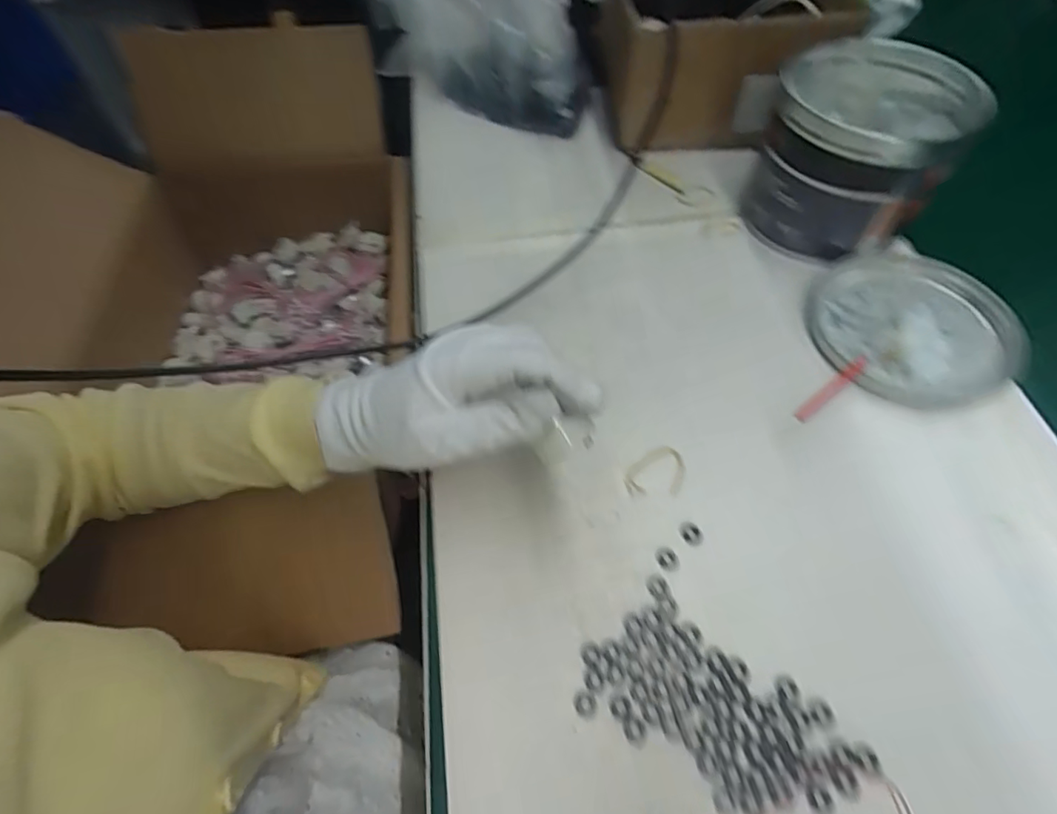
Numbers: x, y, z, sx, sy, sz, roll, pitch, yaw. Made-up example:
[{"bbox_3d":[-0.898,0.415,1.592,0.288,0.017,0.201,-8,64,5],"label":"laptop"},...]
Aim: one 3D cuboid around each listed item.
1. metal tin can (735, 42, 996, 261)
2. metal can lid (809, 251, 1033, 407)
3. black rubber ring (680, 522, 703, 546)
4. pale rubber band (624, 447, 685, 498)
[{"bbox_3d":[0.245,-0.196,0.407,0.125,0.105,0.138,11,57,8],"label":"metal tin can"},{"bbox_3d":[0.277,-0.057,0.374,0.148,0.019,0.132,2,57,2],"label":"metal can lid"},{"bbox_3d":[0.092,0.071,0.297,0.011,0.004,0.014,-14,58,-9],"label":"black rubber ring"},{"bbox_3d":[0.076,0.038,0.317,0.037,0.004,0.032,1,57,1],"label":"pale rubber band"}]

